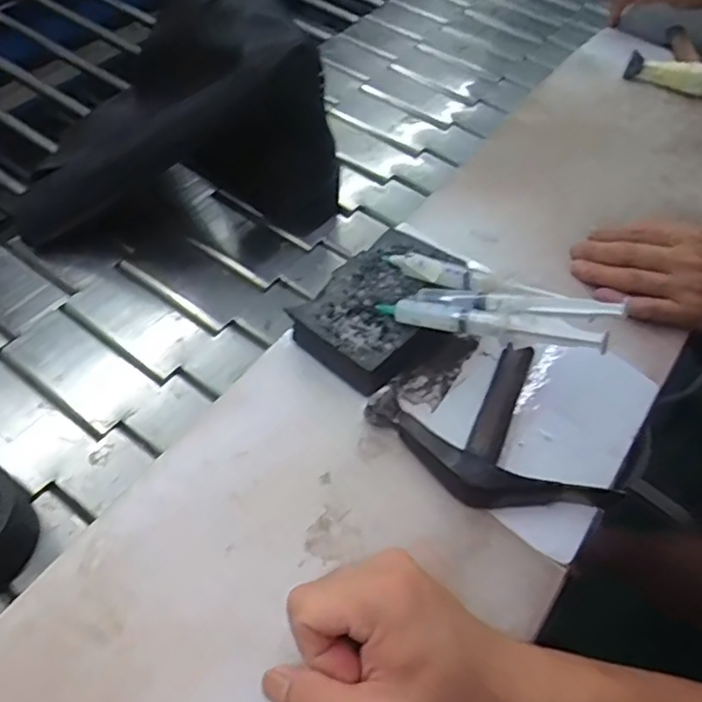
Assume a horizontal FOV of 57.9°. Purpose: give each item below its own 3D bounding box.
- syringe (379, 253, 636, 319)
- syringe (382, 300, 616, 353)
[{"bbox_3d":[0.096,-0.047,0.438,0.175,0.017,0.032,20,51,37],"label":"syringe"},{"bbox_3d":[0.086,-0.020,0.414,0.155,0.015,0.015,11,49,35],"label":"syringe"}]

